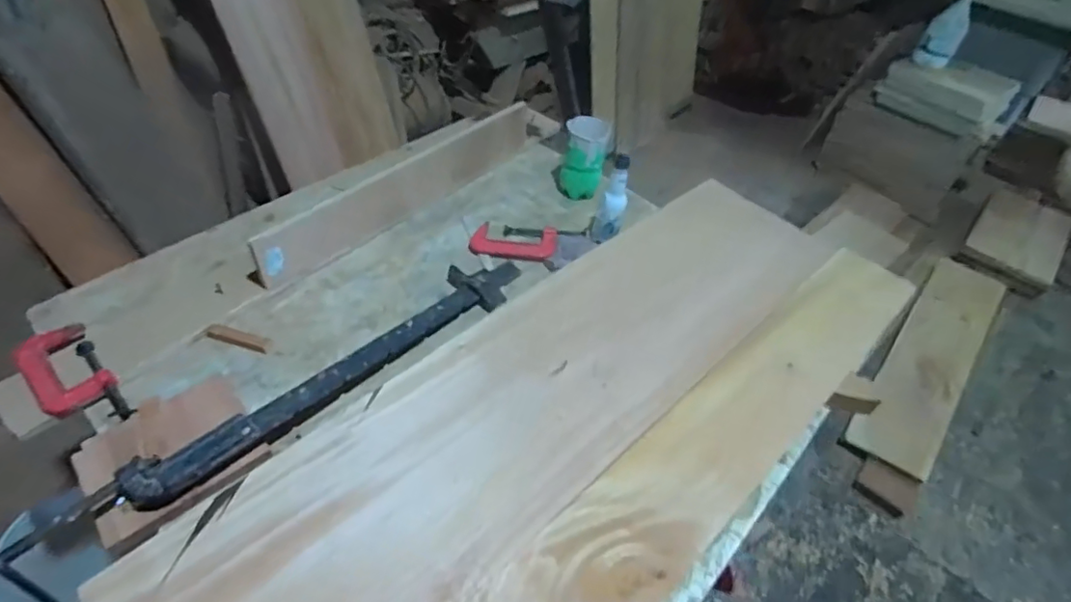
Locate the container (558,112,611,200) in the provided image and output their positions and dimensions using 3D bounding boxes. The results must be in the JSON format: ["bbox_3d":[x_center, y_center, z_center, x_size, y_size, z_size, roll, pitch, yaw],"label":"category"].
[{"bbox_3d":[0.103,-0.306,1.225,0.092,0.157,0.081,9,47,2],"label":"container"}]

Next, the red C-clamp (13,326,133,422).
[{"bbox_3d":[-0.675,0.119,0.826,0.222,0.033,0.091,37,54,25],"label":"red C-clamp"}]

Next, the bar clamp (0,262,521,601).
[{"bbox_3d":[-0.301,0.102,0.872,0.100,0.066,0.744,37,54,25],"label":"bar clamp"}]

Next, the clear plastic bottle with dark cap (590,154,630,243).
[{"bbox_3d":[0.147,-0.188,1.086,0.056,0.165,0.063,12,47,4],"label":"clear plastic bottle with dark cap"}]

